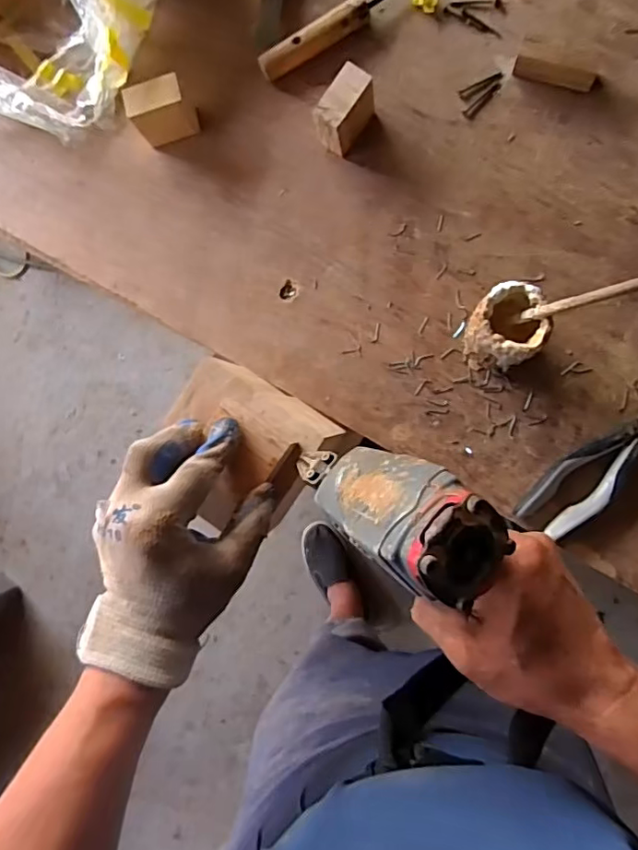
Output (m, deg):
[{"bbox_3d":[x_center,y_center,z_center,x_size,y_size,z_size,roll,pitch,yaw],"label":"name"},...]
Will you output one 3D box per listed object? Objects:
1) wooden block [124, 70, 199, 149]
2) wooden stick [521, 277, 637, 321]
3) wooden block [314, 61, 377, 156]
[{"bbox_3d":[-0.166,-0.329,0.587,0.061,0.058,0.034,-15,89,8],"label":"wooden block"},{"bbox_3d":[0.217,-0.099,0.409,0.007,0.179,0.010,-5,90,-23],"label":"wooden stick"},{"bbox_3d":[0.027,-0.315,0.565,0.036,0.060,0.063,33,95,7],"label":"wooden block"}]

